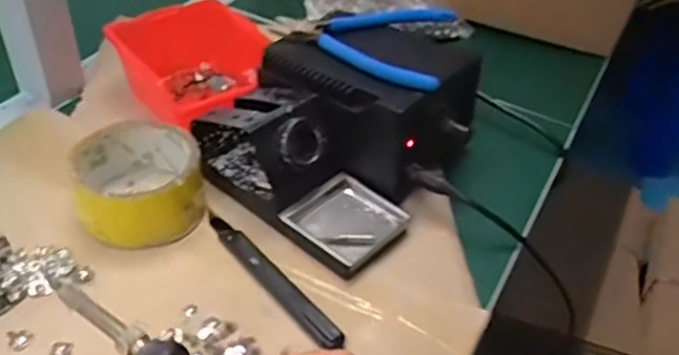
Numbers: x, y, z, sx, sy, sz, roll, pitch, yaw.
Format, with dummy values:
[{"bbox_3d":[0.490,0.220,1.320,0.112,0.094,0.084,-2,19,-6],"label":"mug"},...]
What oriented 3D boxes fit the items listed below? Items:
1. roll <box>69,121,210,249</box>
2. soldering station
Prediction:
[{"bbox_3d":[-0.141,0.003,0.455,0.084,0.045,0.086,-11,44,-18],"label":"roll"},{"bbox_3d":[0.009,-0.044,0.493,0.162,0.088,0.186,34,49,29],"label":"soldering station"}]

